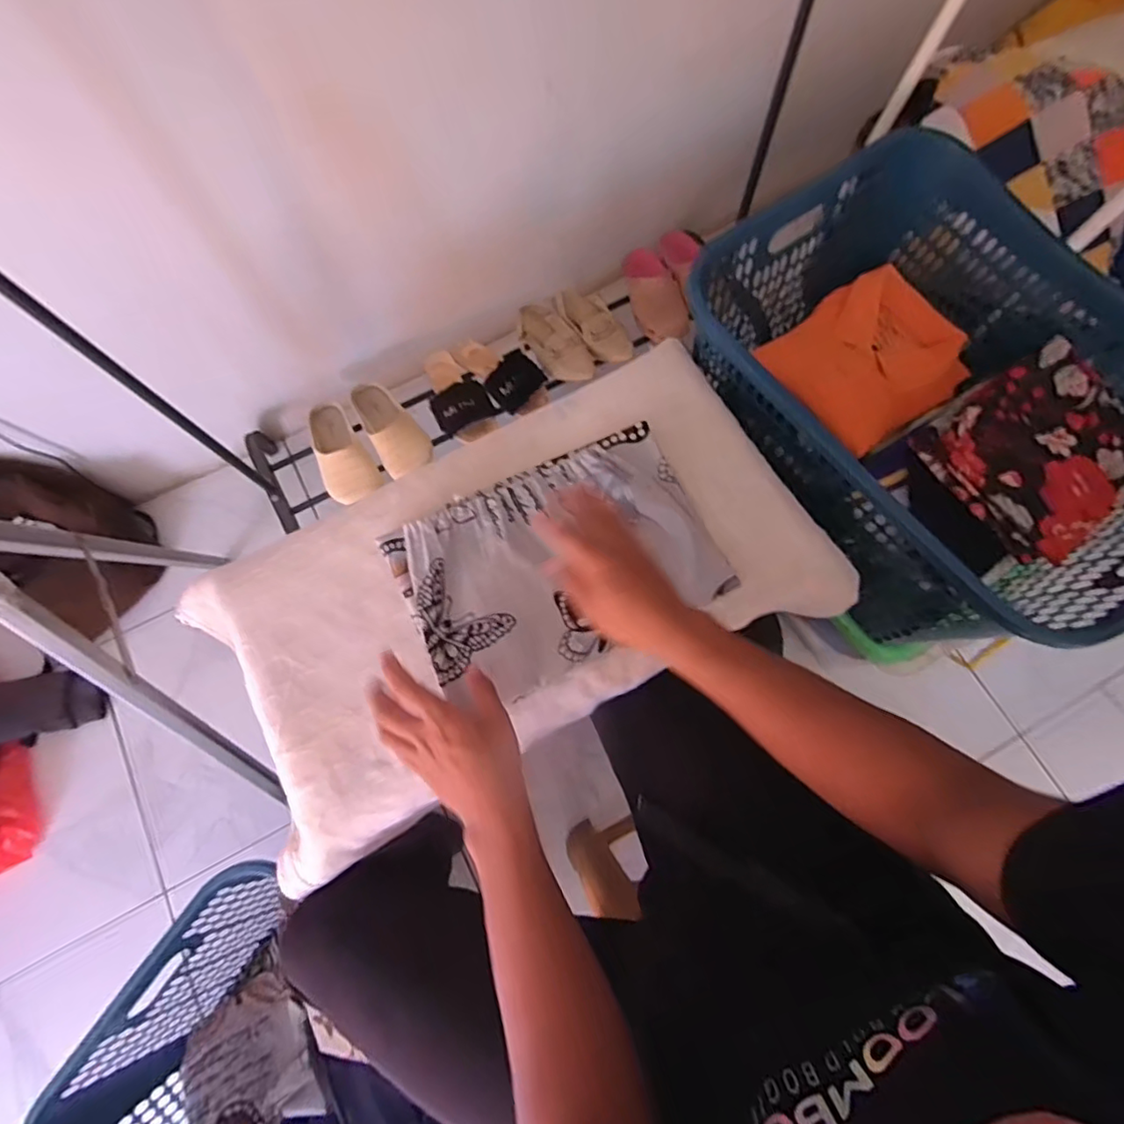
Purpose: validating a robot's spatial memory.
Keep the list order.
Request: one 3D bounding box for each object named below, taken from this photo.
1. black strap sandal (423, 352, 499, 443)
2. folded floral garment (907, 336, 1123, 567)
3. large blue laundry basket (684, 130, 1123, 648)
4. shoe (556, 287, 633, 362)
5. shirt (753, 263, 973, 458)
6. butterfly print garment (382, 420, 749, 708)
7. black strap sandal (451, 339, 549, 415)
[{"bbox_3d":[-0.214,-0.343,1.138,0.110,0.063,0.222,-24,75,-6],"label":"black strap sandal"},{"bbox_3d":[0.573,-0.131,0.684,0.224,0.039,0.211,-33,76,-8],"label":"folded floral garment"},{"bbox_3d":[0.444,-0.197,0.726,0.431,0.254,0.562,-32,76,-8],"label":"large blue laundry basket"},{"bbox_3d":[0.070,-0.488,1.170,0.093,0.058,0.228,-28,75,-7],"label":"shoe"},{"bbox_3d":[0.430,-0.286,0.802,0.247,0.031,0.213,-40,77,-10],"label":"shirt"},{"bbox_3d":[-0.005,-0.003,0.606,0.322,0.032,0.218,-26,75,-6],"label":"butterfly print garment"},{"bbox_3d":[-0.125,-0.385,1.144,0.115,0.063,0.226,-44,65,-11],"label":"black strap sandal"}]

